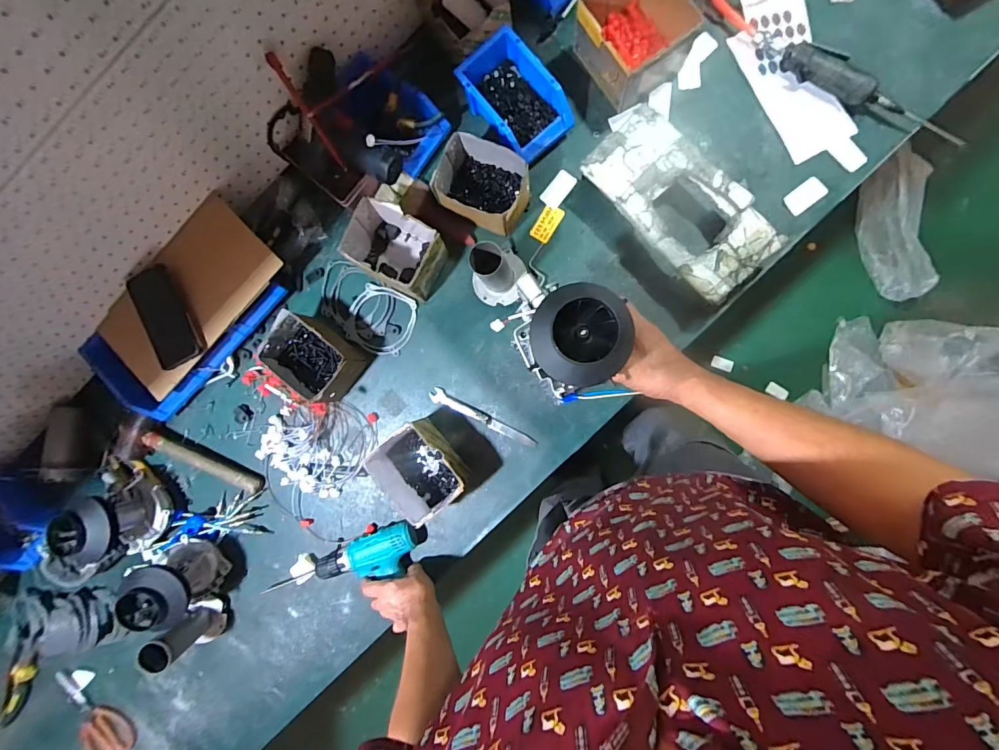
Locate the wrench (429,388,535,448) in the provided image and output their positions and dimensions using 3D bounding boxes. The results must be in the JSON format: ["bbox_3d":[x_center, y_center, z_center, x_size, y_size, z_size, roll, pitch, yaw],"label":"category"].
[{"bbox_3d":[-0.030,0.080,0.772,0.207,0.012,0.026,29,92,6],"label":"wrench"}]

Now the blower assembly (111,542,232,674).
[{"bbox_3d":[-0.558,0.394,0.749,0.107,0.159,0.181,14,90,6],"label":"blower assembly"}]

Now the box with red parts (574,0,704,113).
[{"bbox_3d":[0.221,-0.553,0.706,0.145,0.101,0.154,-33,86,5],"label":"box with red parts"}]

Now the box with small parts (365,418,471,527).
[{"bbox_3d":[-0.132,0.161,0.735,0.119,0.095,0.150,-42,85,4],"label":"box with small parts"}]

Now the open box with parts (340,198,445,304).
[{"bbox_3d":[-0.176,-0.217,0.746,0.152,0.094,0.120,30,92,6],"label":"open box with parts"}]

